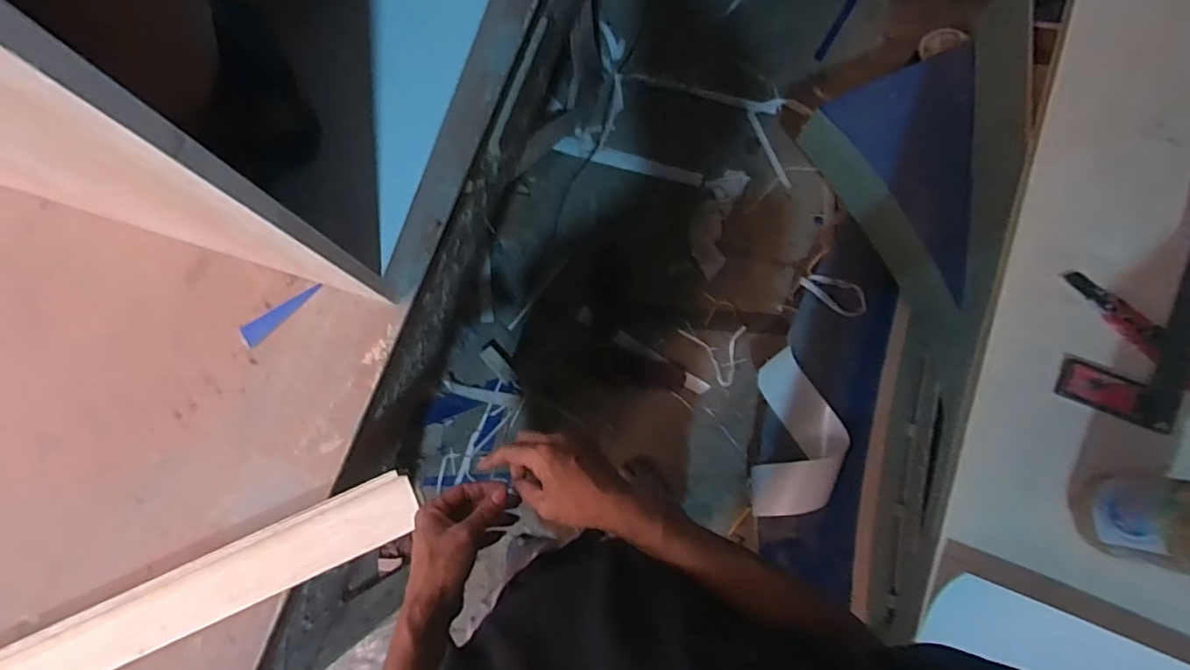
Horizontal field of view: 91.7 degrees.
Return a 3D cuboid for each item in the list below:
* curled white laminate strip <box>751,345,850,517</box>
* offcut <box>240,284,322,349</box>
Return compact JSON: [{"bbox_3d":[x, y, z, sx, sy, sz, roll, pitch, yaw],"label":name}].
[{"bbox_3d":[0.476,0.229,1.337,0.197,0.032,0.378,4,81,17],"label":"curled white laminate strip"},{"bbox_3d":[-0.402,-0.029,0.742,0.115,0.006,0.026,-41,88,-10],"label":"offcut"}]

